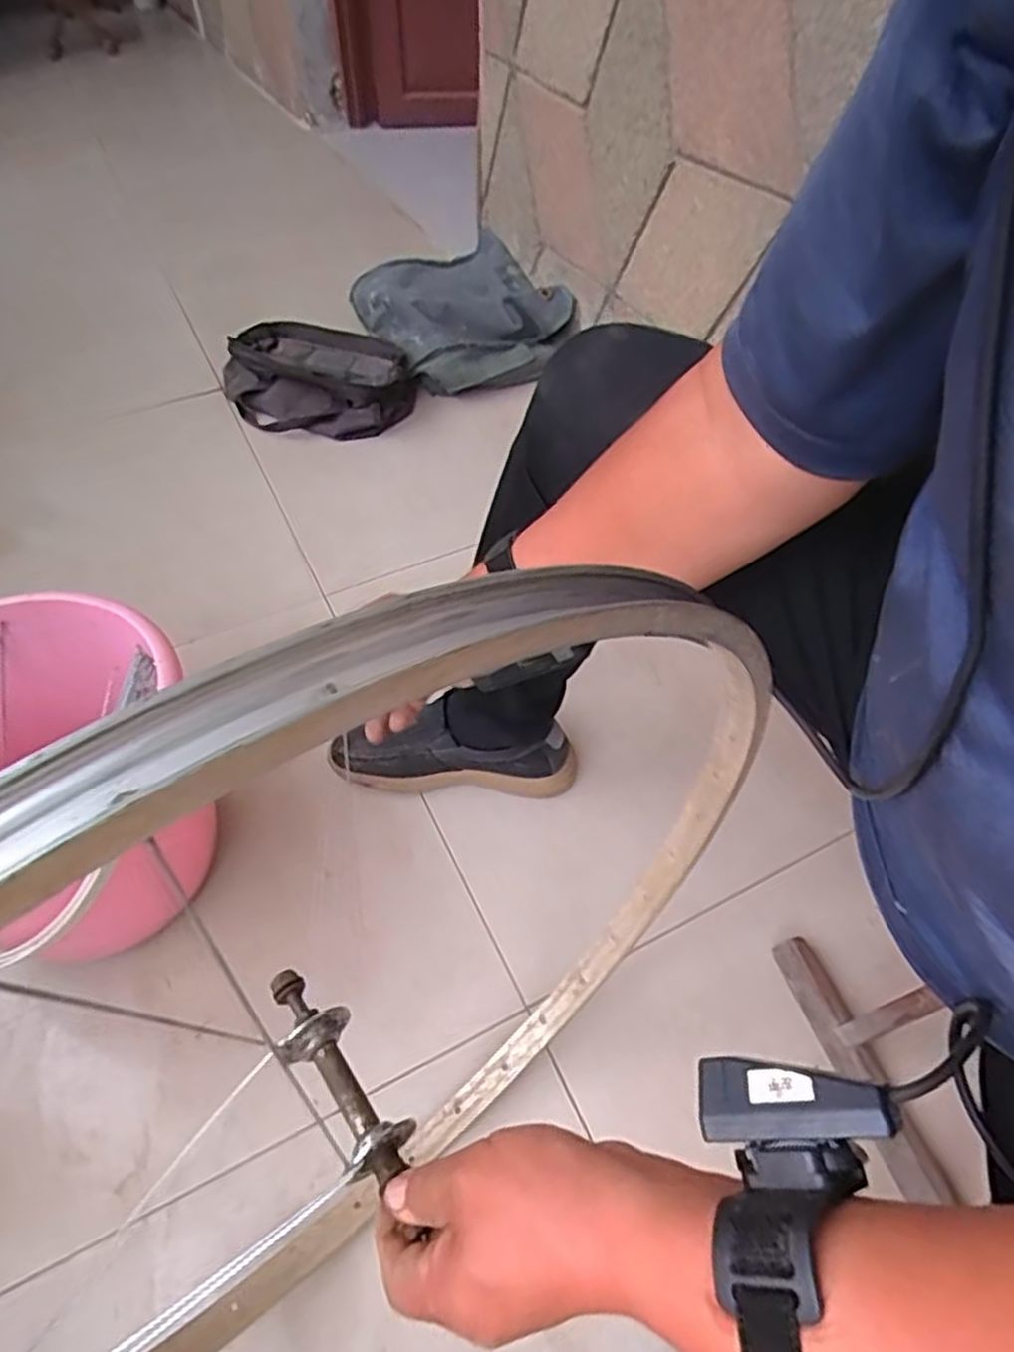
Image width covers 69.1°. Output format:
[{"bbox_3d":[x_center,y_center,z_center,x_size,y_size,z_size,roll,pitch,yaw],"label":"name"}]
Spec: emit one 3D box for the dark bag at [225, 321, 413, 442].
[{"bbox_3d":[-0.341,-0.539,1.334,0.350,0.106,0.249,-3,49,-3],"label":"dark bag"}]

